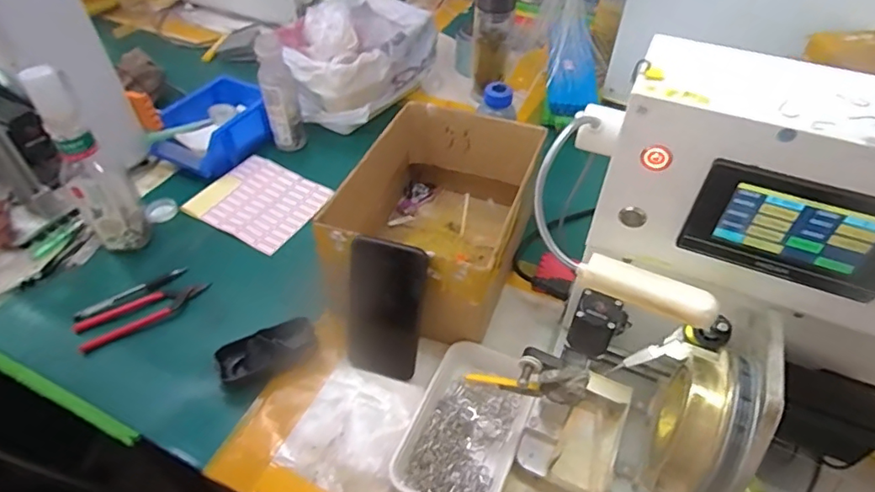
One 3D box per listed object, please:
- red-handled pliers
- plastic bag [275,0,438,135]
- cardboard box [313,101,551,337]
[{"bbox_3d":[-0.350,0.076,0.628,0.144,0.020,0.050,-32,54,-27],"label":"red-handled pliers"},{"bbox_3d":[-0.140,-0.345,0.955,0.258,0.134,0.278,-15,48,-13],"label":"plastic bag"},{"bbox_3d":[0.002,-0.035,0.648,0.187,0.138,0.290,14,48,14],"label":"cardboard box"}]

